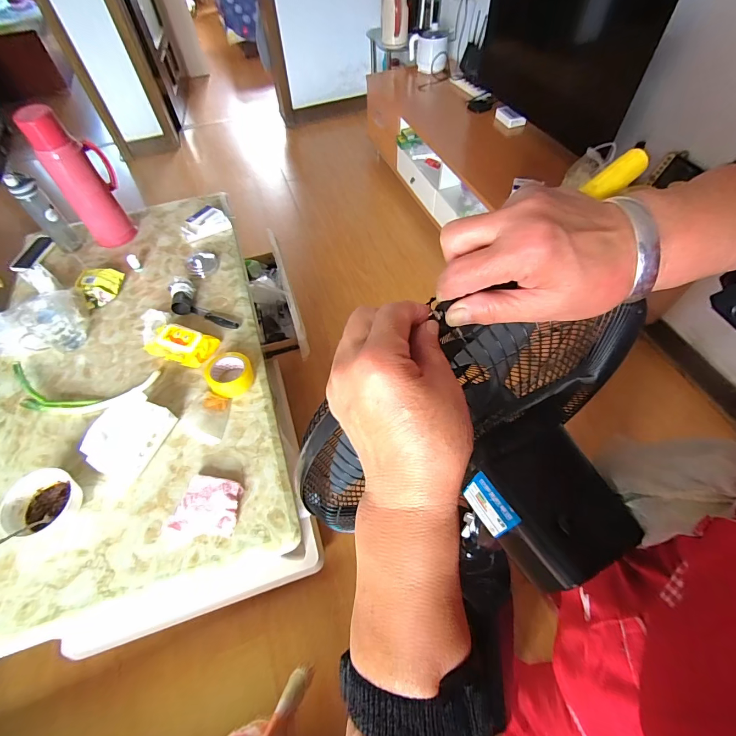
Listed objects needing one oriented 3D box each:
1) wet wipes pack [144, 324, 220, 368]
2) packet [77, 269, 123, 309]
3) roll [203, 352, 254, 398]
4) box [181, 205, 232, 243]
[{"bbox_3d":[-0.496,-0.065,0.982,0.175,0.062,0.096,11,57,9],"label":"wet wipes pack"},{"bbox_3d":[-0.785,-0.238,1.108,0.117,0.055,0.102,-11,57,-5],"label":"packet"},{"bbox_3d":[-0.344,0.019,0.930,0.115,0.051,0.111,-1,56,1],"label":"roll"},{"bbox_3d":[-0.541,-0.473,1.254,0.154,0.060,0.067,-32,61,-18],"label":"box"}]

